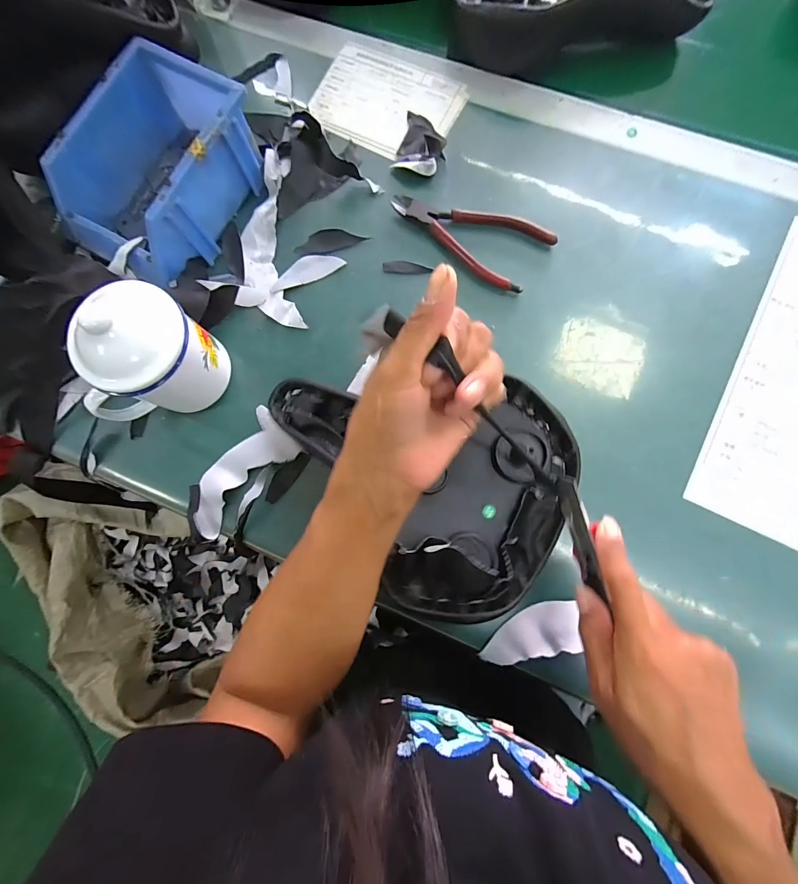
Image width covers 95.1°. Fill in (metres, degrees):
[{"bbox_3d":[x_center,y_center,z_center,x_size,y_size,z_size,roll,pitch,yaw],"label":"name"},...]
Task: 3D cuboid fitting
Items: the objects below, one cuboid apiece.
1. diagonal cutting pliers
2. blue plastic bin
[{"bbox_3d":[0.066,-0.206,0.354,0.152,0.009,0.067,32,84,6],"label":"diagonal cutting pliers"},{"bbox_3d":[-0.223,-0.247,0.338,0.124,0.073,0.169,30,84,6],"label":"blue plastic bin"}]

